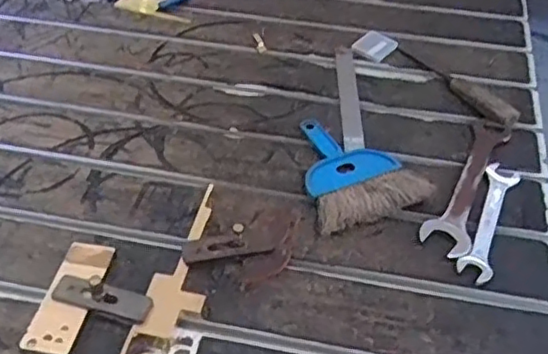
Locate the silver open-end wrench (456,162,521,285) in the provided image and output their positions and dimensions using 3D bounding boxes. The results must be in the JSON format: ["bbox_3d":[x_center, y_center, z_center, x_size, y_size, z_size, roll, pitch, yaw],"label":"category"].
[{"bbox_3d":[0.251,0.044,0.744,0.037,0.005,0.193,18,47,17],"label":"silver open-end wrench"}]

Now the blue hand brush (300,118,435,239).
[{"bbox_3d":[0.086,-0.019,0.795,0.137,0.025,0.186,-16,47,-17],"label":"blue hand brush"}]

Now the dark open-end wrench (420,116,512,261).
[{"bbox_3d":[0.240,0.004,0.782,0.054,0.014,0.235,22,48,19],"label":"dark open-end wrench"}]

